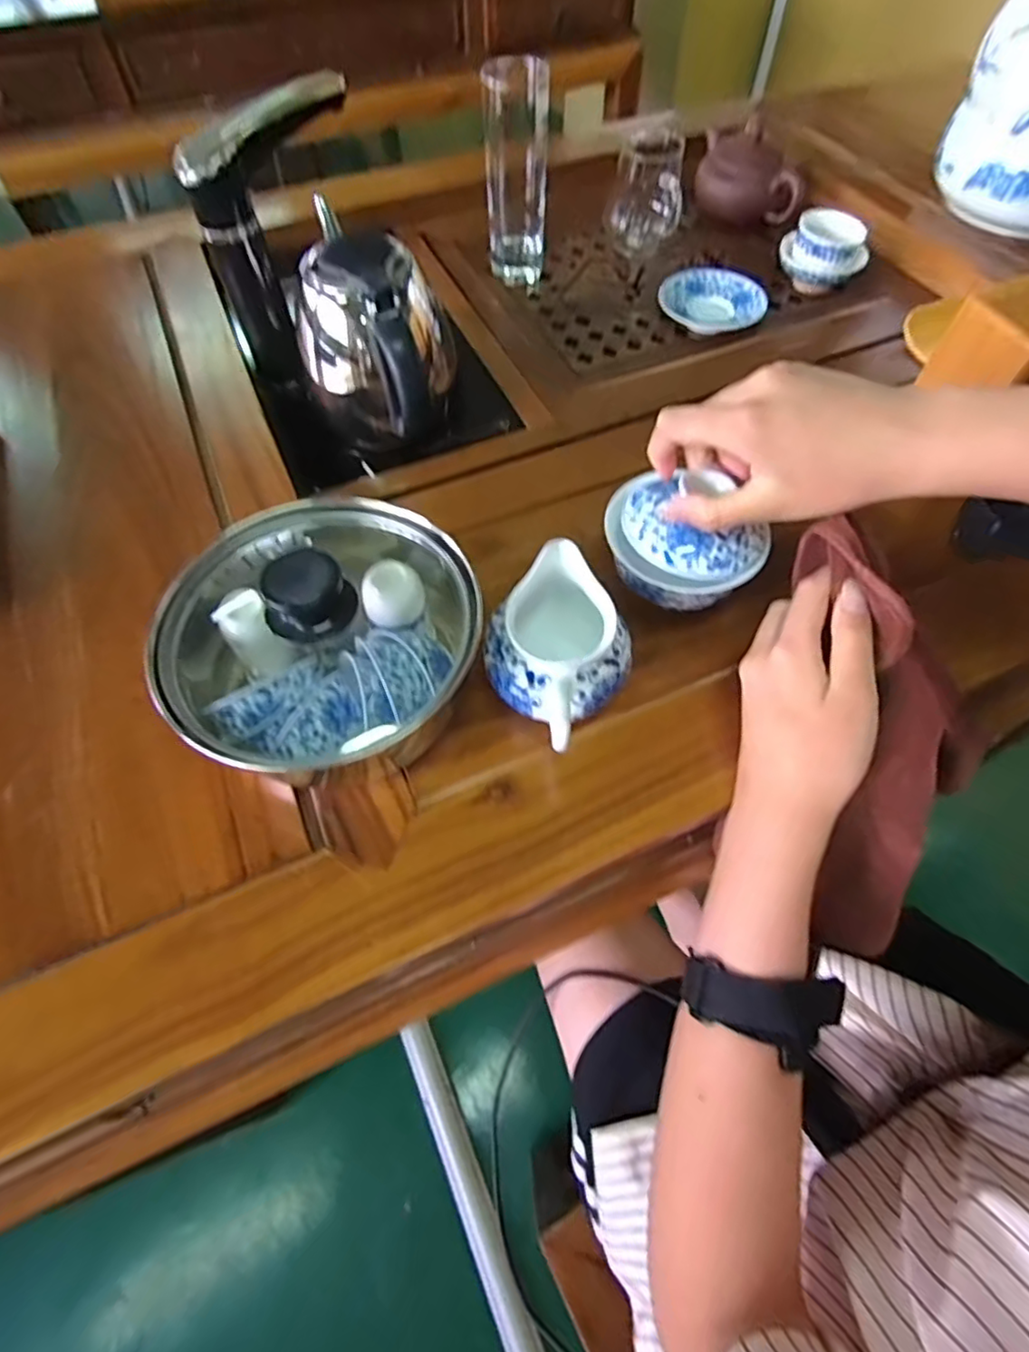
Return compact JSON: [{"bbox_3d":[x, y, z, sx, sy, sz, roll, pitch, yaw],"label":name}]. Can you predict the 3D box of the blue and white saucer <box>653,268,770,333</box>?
[{"bbox_3d":[0.199,-0.385,0.619,0.100,0.025,0.095,1,58,-2],"label":"blue and white saucer"}]

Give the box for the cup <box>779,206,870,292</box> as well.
[{"bbox_3d":[0.317,-0.433,0.625,0.081,0.051,0.069,16,62,9],"label":"cup"}]

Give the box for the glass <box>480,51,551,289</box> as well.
[{"bbox_3d":[0.003,-0.513,0.612,0.063,0.163,0.076,3,60,2],"label":"glass"}]

